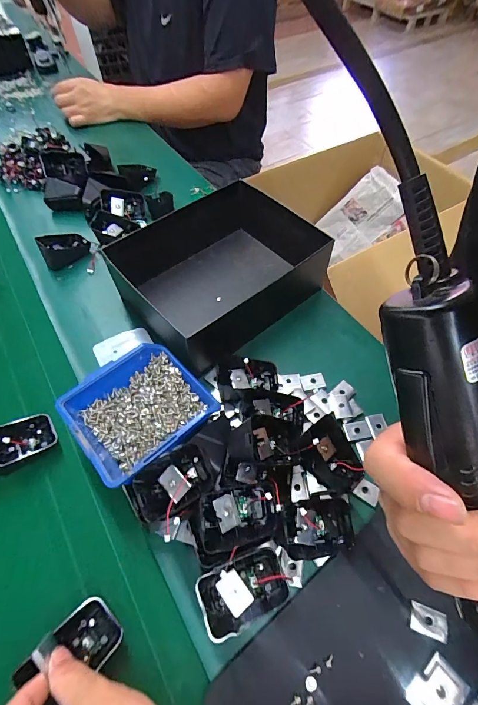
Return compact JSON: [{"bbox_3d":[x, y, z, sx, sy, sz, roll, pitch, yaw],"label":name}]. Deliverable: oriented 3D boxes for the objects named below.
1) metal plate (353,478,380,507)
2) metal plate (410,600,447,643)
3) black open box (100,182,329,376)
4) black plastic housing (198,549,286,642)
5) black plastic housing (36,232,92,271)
[{"bbox_3d":[0.127,0.138,0.341,0.022,0.006,0.018,29,60,19],"label":"metal plate"},{"bbox_3d":[0.154,0.218,0.279,0.027,0.004,0.019,19,59,12],"label":"metal plate"},{"bbox_3d":[-0.017,-0.118,0.466,0.256,0.088,0.184,-36,64,-21],"label":"black open box"},{"bbox_3d":[0.003,0.194,0.282,0.070,0.031,0.044,-20,59,-13],"label":"black plastic housing"},{"bbox_3d":[-0.268,-0.163,0.530,0.069,0.035,0.047,-30,62,-18],"label":"black plastic housing"}]

